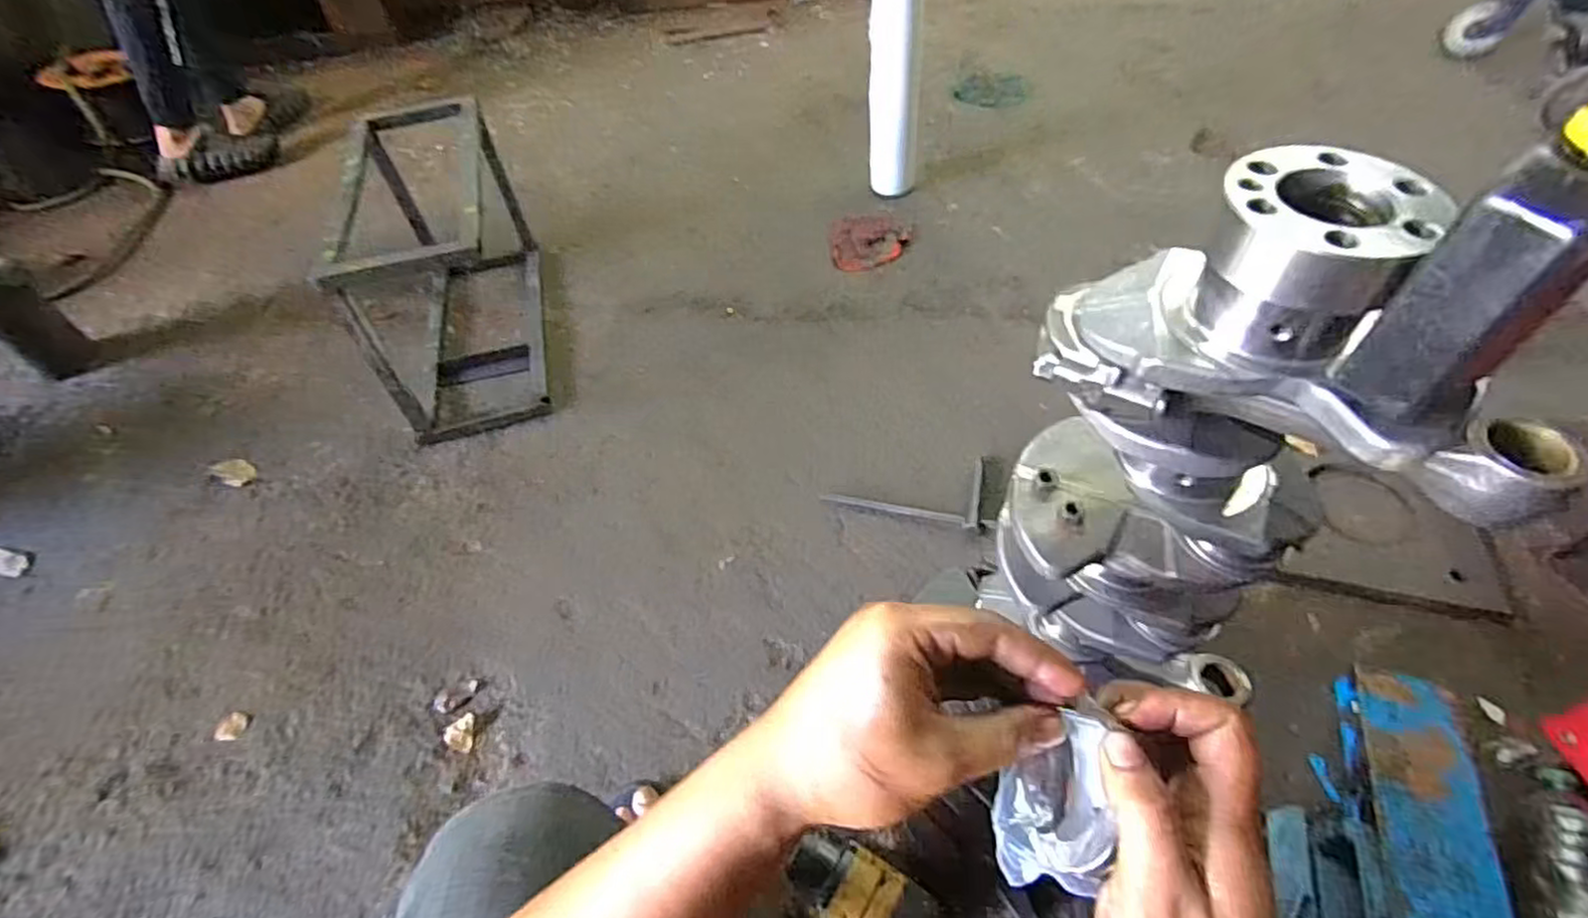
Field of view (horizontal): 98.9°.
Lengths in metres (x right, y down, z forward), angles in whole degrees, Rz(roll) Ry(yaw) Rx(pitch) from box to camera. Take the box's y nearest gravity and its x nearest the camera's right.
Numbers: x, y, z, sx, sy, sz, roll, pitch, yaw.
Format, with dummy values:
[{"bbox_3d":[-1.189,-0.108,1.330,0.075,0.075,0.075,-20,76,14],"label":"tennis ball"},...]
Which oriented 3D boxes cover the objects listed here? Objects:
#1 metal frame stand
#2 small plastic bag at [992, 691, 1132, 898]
[{"bbox_3d":[-0.649,-0.370,1.276,0.243,0.349,0.565,-15,52,-8],"label":"metal frame stand"},{"bbox_3d":[0.107,0.138,0.281,0.041,0.033,0.071,17,55,17],"label":"small plastic bag"}]

